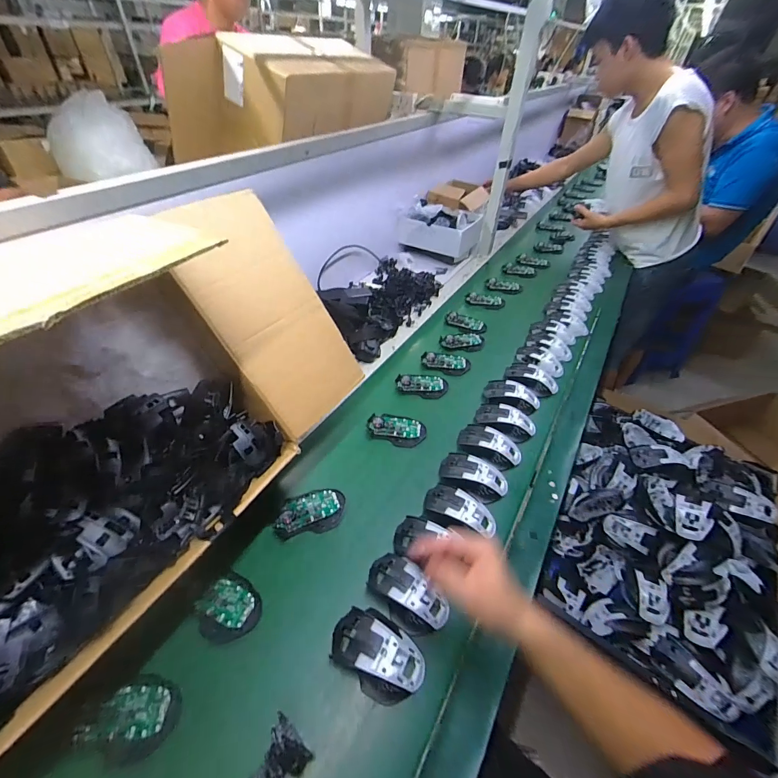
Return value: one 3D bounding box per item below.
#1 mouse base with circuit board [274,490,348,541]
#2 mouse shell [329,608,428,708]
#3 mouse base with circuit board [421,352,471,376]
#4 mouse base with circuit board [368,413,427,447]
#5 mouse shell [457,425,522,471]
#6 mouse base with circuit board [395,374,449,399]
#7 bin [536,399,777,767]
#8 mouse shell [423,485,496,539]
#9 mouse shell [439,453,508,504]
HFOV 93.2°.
[{"bbox_3d":[-0.127,0.196,0.594,0.109,0.015,0.072,-8,45,-11],"label":"mouse base with circuit board"},{"bbox_3d":[-0.014,0.320,0.447,0.113,0.031,0.071,26,48,23],"label":"mouse shell"},{"bbox_3d":[0.137,-0.067,0.884,0.113,0.017,0.073,4,44,1],"label":"mouse base with circuit board"},{"bbox_3d":[0.016,0.075,0.732,0.113,0.020,0.075,12,44,10],"label":"mouse base with circuit board"},{"bbox_3d":[0.186,0.110,0.694,0.119,0.036,0.077,30,50,26],"label":"mouse shell"},{"bbox_3d":[0.074,-0.012,0.825,0.115,0.018,0.071,5,44,3],"label":"mouse base with circuit board"},{"bbox_3d":[0.558,0.267,0.741,0.359,0.163,0.591,26,48,23],"label":"bin"},{"bbox_3d":[0.114,0.196,0.591,0.117,0.032,0.071,17,45,15],"label":"mouse shell"},{"bbox_3d":[0.148,0.156,0.642,0.121,0.036,0.075,21,46,18],"label":"mouse shell"}]

